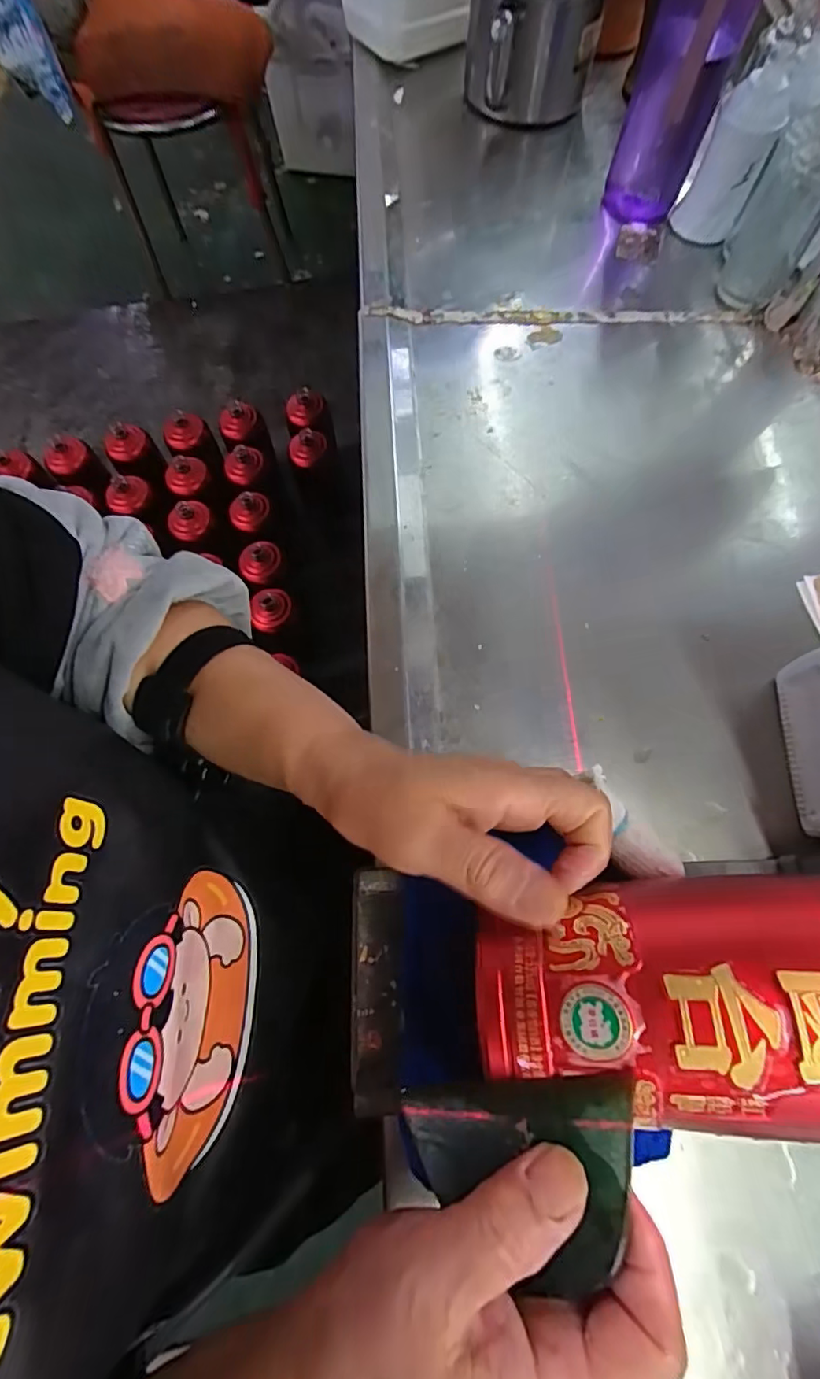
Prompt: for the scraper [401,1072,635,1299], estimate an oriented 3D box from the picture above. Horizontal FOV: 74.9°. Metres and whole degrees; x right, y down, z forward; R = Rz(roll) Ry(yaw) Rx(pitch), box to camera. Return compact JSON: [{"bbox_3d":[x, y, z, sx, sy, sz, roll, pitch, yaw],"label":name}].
[{"bbox_3d":[0.038,0.163,0.177,0.080,0.004,0.057,-19,69,20],"label":"scraper"}]

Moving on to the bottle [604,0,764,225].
[{"bbox_3d":[0.229,-0.520,0.425,0.084,0.224,0.069,19,72,9],"label":"bottle"}]

